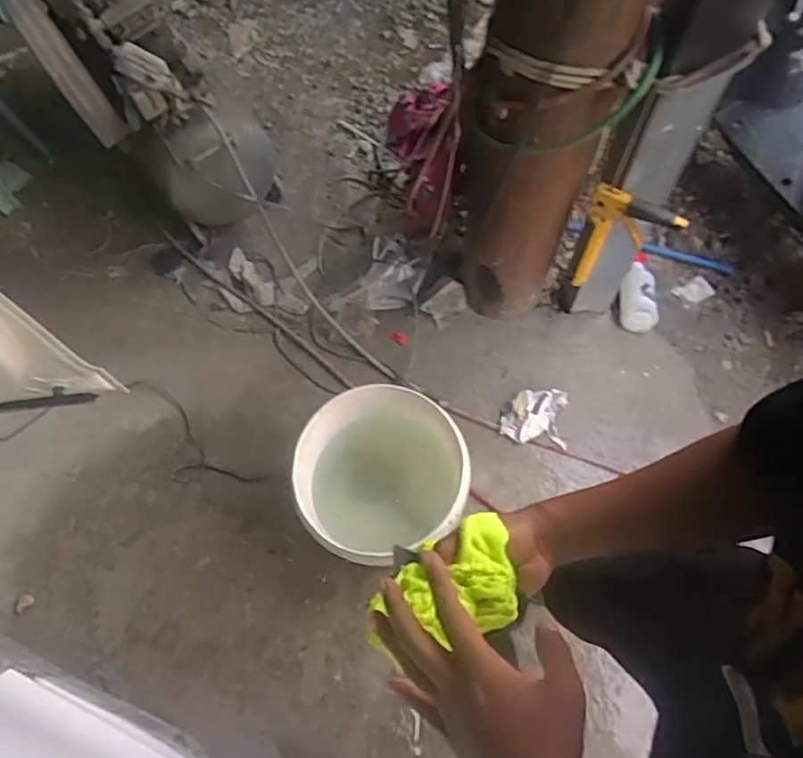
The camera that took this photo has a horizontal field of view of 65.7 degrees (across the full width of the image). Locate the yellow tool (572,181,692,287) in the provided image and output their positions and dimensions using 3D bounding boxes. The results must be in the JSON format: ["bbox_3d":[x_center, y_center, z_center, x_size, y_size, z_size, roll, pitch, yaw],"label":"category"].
[{"bbox_3d":[0.436,-0.258,1.253,0.161,0.290,0.057,11,68,8],"label":"yellow tool"}]

